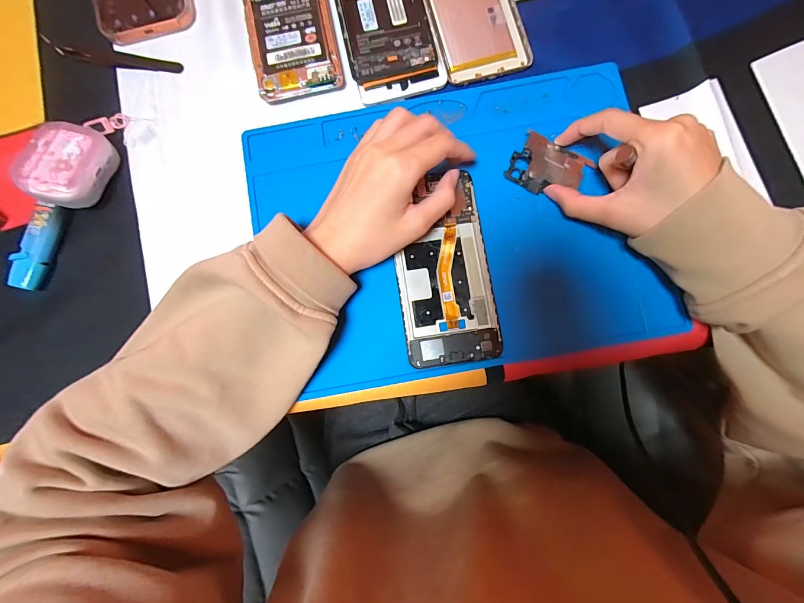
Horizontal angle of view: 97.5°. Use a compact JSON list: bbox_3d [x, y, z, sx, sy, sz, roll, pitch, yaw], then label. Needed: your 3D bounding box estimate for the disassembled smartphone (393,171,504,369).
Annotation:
[{"bbox_3d":[0.032,-0.025,0.274,0.070,0.006,0.144,-8,83,1],"label":"disassembled smartphone"}]

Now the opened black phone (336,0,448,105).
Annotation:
[{"bbox_3d":[-0.018,-0.253,0.302,0.073,0.014,0.163,-14,83,0],"label":"opened black phone"}]

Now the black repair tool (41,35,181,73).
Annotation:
[{"bbox_3d":[-0.256,-0.214,0.309,0.126,0.007,0.017,10,83,3],"label":"black repair tool"}]

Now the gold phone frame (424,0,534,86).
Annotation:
[{"bbox_3d":[0.058,-0.266,0.306,0.075,0.004,0.154,-14,83,0],"label":"gold phone frame"}]

